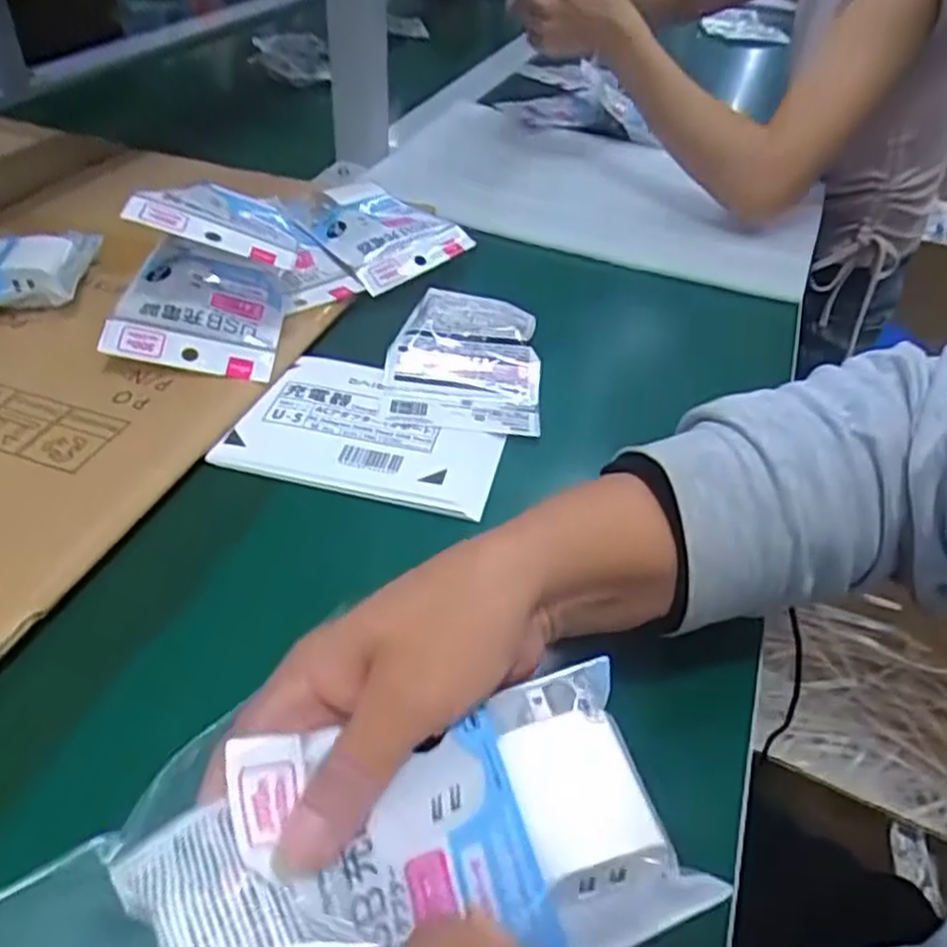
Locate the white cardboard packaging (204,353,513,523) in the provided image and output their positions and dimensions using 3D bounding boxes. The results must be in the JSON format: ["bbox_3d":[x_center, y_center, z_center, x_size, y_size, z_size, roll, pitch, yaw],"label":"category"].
[{"bbox_3d":[-0.058,-0.025,0.451,0.151,0.010,0.104,14,41,9],"label":"white cardboard packaging"}]

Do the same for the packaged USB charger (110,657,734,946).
[{"bbox_3d":[-0.022,0.113,0.228,0.157,0.022,0.086,-17,43,-3],"label":"packaged USB charger"}]

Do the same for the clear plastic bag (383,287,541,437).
[{"bbox_3d":[-0.005,-0.075,0.495,0.095,0.031,0.114,4,42,0],"label":"clear plastic bag"}]

